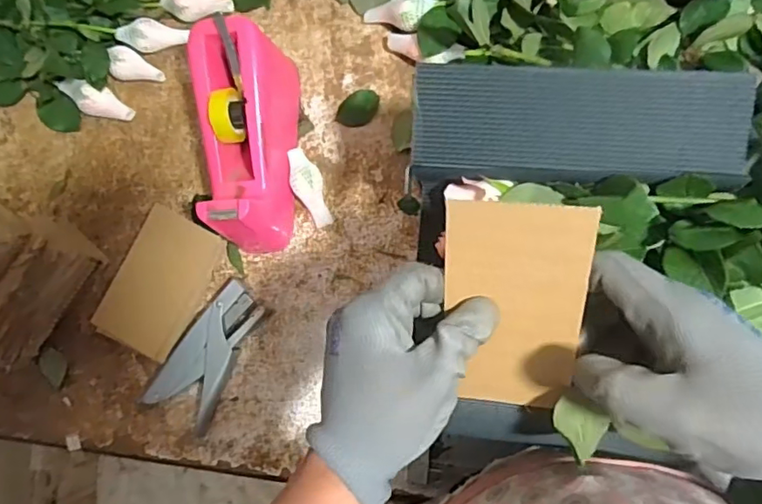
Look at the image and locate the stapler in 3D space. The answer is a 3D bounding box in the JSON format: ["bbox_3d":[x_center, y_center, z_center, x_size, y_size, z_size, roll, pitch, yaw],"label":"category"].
[{"bbox_3d":[-0.171,0.098,0.556,0.065,0.026,0.143,28,89,10],"label":"stapler"}]

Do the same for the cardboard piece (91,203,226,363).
[{"bbox_3d":[-0.224,0.034,0.567,0.086,0.015,0.141,29,89,-6],"label":"cardboard piece"}]

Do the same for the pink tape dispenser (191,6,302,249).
[{"bbox_3d":[-0.126,-0.106,0.535,0.072,0.104,0.194,-3,84,8],"label":"pink tape dispenser"}]

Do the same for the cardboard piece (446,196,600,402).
[{"bbox_3d":[0.076,0.034,0.324,0.077,0.006,0.134,4,118,11],"label":"cardboard piece"}]

